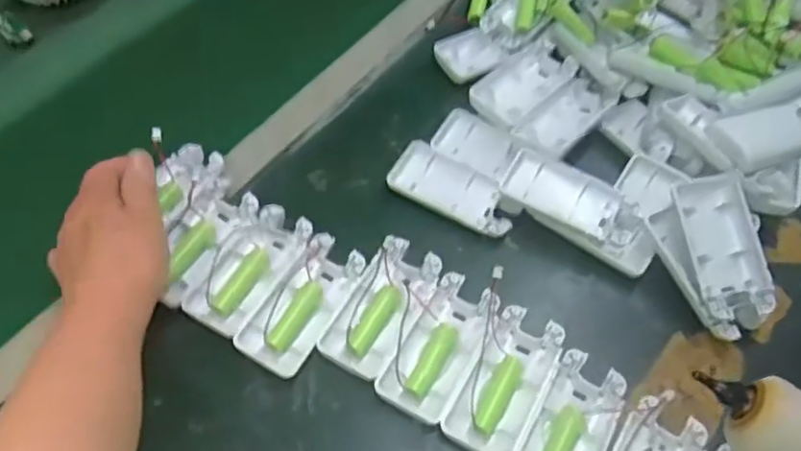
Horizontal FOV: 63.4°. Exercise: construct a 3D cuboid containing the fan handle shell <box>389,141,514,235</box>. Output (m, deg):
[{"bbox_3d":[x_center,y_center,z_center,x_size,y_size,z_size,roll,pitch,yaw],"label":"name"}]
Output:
[{"bbox_3d":[0.040,-0.026,0.475,0.095,0.010,0.046,27,60,15],"label":"fan handle shell"}]

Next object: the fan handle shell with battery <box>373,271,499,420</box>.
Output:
[{"bbox_3d":[0.025,0.075,0.407,0.044,0.016,0.091,25,60,14],"label":"fan handle shell with battery"}]

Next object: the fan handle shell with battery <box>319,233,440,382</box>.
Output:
[{"bbox_3d":[-0.010,0.053,0.423,0.048,0.014,0.095,25,60,15],"label":"fan handle shell with battery"}]

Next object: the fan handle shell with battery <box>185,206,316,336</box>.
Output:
[{"bbox_3d":[-0.103,0.027,0.438,0.050,0.012,0.094,27,60,15],"label":"fan handle shell with battery"}]

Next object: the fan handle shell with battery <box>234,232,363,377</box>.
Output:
[{"bbox_3d":[-0.062,0.049,0.419,0.044,0.020,0.094,26,60,15],"label":"fan handle shell with battery"}]

